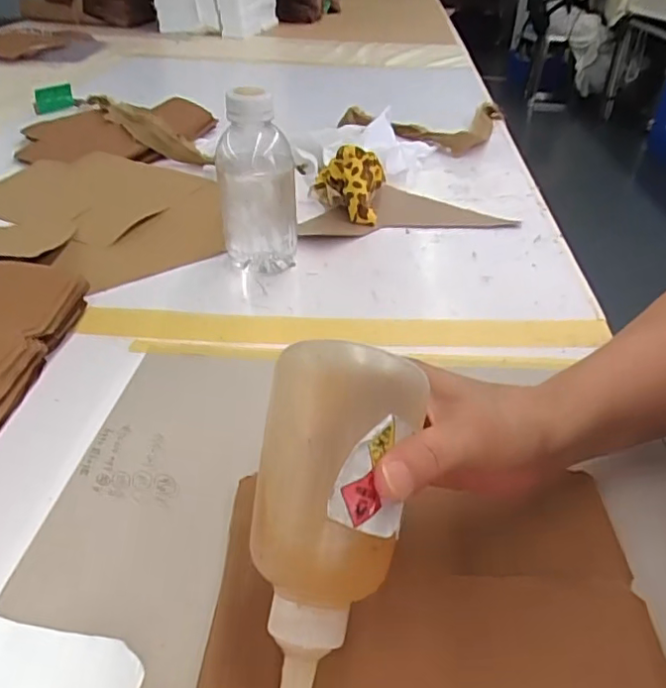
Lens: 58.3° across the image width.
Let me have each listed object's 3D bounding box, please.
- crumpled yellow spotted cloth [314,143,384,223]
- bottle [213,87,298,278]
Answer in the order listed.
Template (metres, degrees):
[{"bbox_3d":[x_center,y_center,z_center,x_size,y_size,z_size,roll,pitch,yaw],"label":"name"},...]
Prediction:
[{"bbox_3d":[0.020,-0.181,0.671,0.080,0.069,0.077,1,35,-1],"label":"crumpled yellow spotted cloth"},{"bbox_3d":[-0.068,-0.143,0.538,0.069,0.154,0.059,-1,35,-3],"label":"bottle"}]

